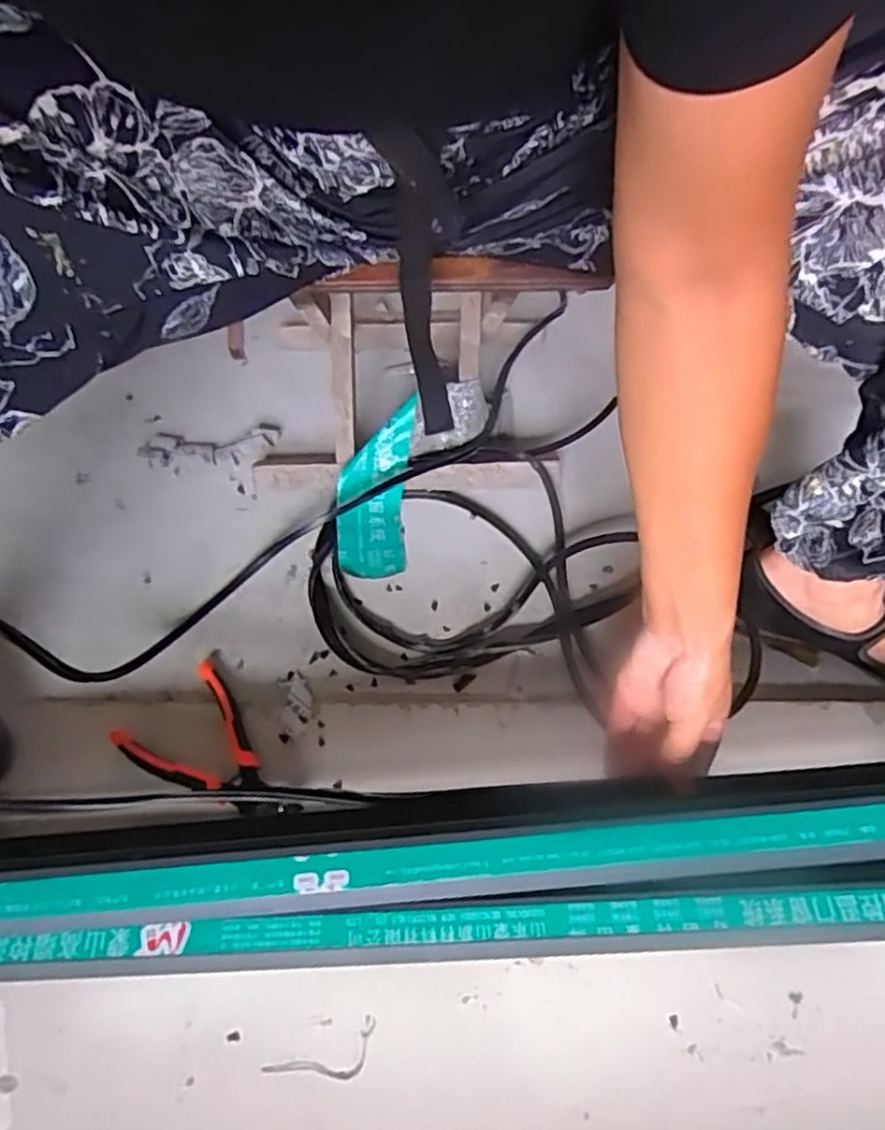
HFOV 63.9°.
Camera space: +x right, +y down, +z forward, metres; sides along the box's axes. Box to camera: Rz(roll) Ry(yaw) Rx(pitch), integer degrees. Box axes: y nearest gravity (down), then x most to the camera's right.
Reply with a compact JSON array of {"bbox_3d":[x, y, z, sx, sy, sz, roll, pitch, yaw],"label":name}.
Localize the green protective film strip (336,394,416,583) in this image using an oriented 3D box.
[{"bbox_3d":[-0.065,-0.071,0.712,0.080,0.043,0.168,10,89,7],"label":"green protective film strip"}]

